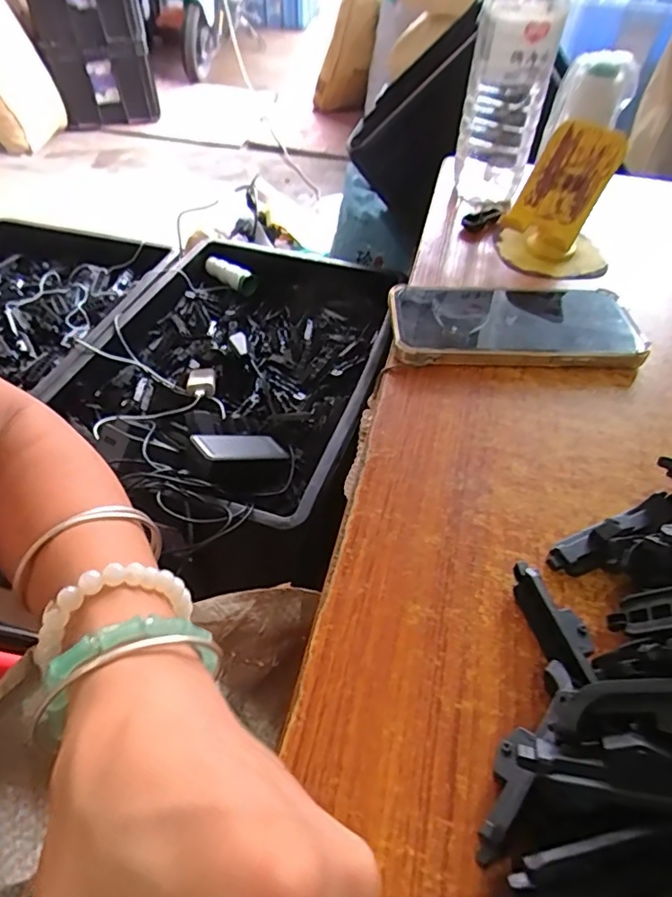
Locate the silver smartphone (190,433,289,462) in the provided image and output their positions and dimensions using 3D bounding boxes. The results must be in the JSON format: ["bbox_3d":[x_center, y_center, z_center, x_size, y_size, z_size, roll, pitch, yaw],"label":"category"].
[{"bbox_3d":[-0.117,-0.002,0.695,0.123,0.008,0.063,-2,38,-48],"label":"silver smartphone"}]

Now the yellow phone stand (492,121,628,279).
[{"bbox_3d":[0.181,-0.190,0.437,0.081,0.100,0.066,5,46,1],"label":"yellow phone stand"}]

